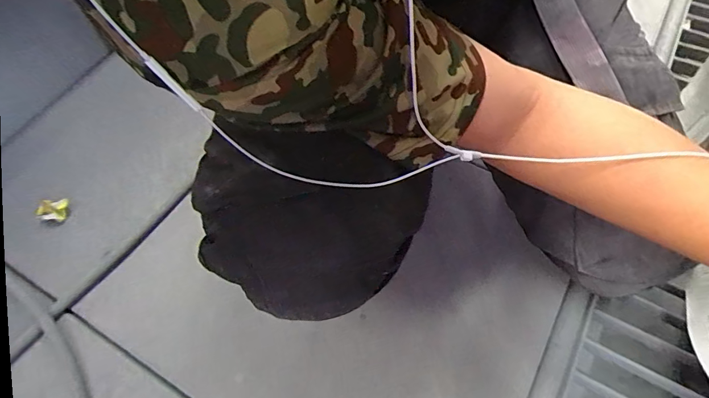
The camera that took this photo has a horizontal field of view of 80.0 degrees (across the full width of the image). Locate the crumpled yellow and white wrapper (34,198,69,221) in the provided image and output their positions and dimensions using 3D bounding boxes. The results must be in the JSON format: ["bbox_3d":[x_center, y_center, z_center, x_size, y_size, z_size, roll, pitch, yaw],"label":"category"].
[{"bbox_3d":[-0.487,0.017,0.680,0.035,0.024,0.039,-14,61,-4],"label":"crumpled yellow and white wrapper"}]

